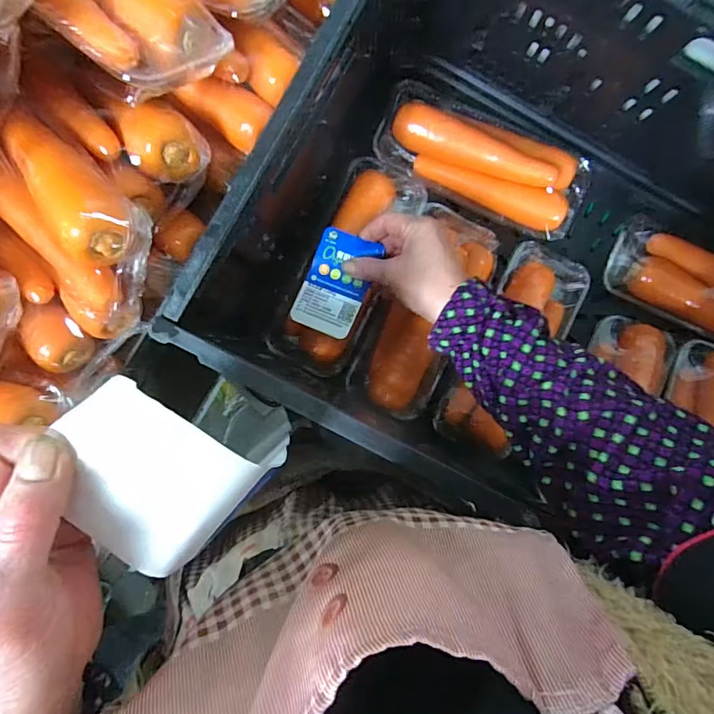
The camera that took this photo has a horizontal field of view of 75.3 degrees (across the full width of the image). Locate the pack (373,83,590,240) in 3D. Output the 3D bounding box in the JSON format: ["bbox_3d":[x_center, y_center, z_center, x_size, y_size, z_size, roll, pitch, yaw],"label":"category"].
[{"bbox_3d":[0.139,-0.223,0.505,0.226,0.070,0.107,22,87,-4],"label":"pack"}]

